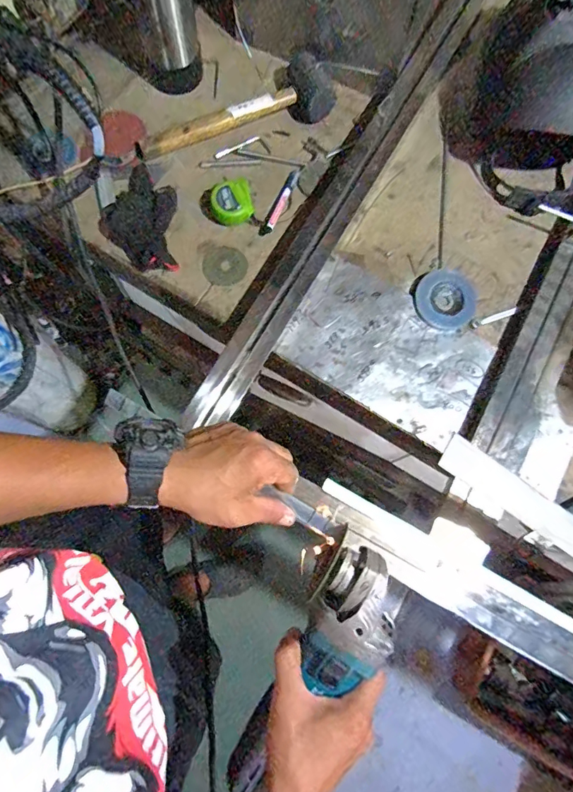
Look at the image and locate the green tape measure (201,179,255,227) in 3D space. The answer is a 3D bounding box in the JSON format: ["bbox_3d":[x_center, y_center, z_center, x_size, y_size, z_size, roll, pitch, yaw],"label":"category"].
[{"bbox_3d":[-0.093,-0.303,0.700,0.078,0.032,0.071,0,77,-1],"label":"green tape measure"}]

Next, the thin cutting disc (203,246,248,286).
[{"bbox_3d":[-0.097,-0.205,0.703,0.068,0.004,0.063,2,77,-7],"label":"thin cutting disc"}]

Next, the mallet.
[{"bbox_3d":[-0.082,-0.459,0.729,0.332,0.055,0.106,-27,79,-7],"label":"mallet"}]

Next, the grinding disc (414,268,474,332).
[{"bbox_3d":[0.251,-0.151,0.697,0.095,0.013,0.093,0,77,-1],"label":"grinding disc"}]

